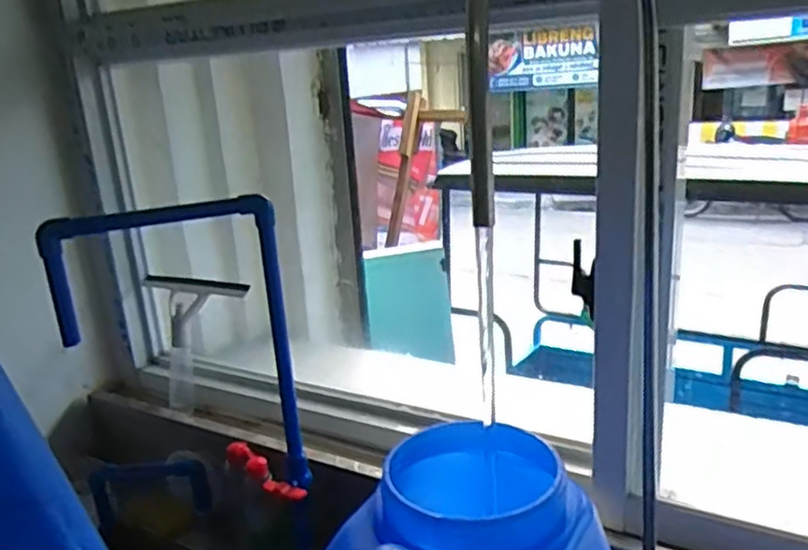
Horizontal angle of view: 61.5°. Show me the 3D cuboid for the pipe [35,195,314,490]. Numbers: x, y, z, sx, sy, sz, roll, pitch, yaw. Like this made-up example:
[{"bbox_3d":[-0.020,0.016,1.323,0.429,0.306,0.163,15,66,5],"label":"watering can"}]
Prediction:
[{"bbox_3d":[-0.267,0.100,0.837,0.261,0.372,0.047,-8,18,-13],"label":"pipe"}]

